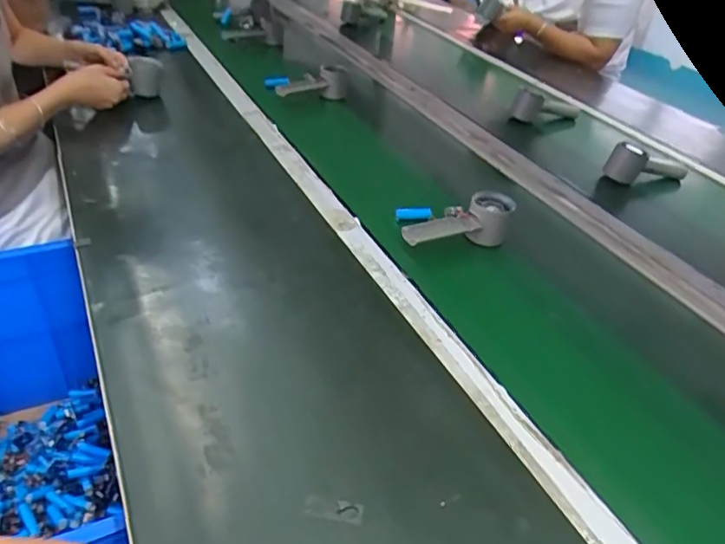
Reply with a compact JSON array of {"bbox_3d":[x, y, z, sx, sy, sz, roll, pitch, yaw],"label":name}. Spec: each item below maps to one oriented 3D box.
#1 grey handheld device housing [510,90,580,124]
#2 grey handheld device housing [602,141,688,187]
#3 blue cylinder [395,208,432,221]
[{"bbox_3d":[0.393,-0.349,1.158,0.157,0.062,0.045,0,39,-9],"label":"grey handheld device housing"},{"bbox_3d":[0.505,-0.196,0.964,0.154,0.067,0.051,-10,42,-21],"label":"grey handheld device housing"},{"bbox_3d":[0.071,-0.083,0.774,0.057,0.019,0.013,-8,39,-16],"label":"blue cylinder"}]

